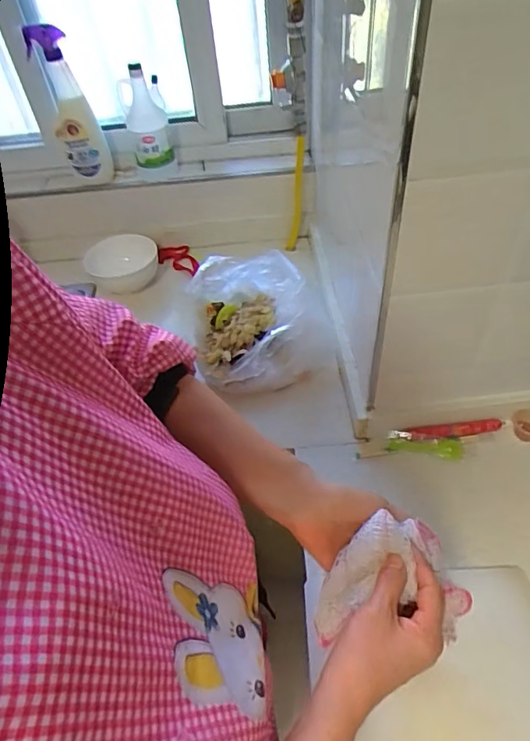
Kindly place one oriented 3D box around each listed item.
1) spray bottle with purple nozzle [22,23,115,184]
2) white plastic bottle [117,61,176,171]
[{"bbox_3d":[-0.399,-0.534,1.041,0.097,0.281,0.050,-17,48,-9],"label":"spray bottle with purple nozzle"},{"bbox_3d":[-0.250,-0.522,1.049,0.087,0.186,0.068,-13,48,-6],"label":"white plastic bottle"}]

